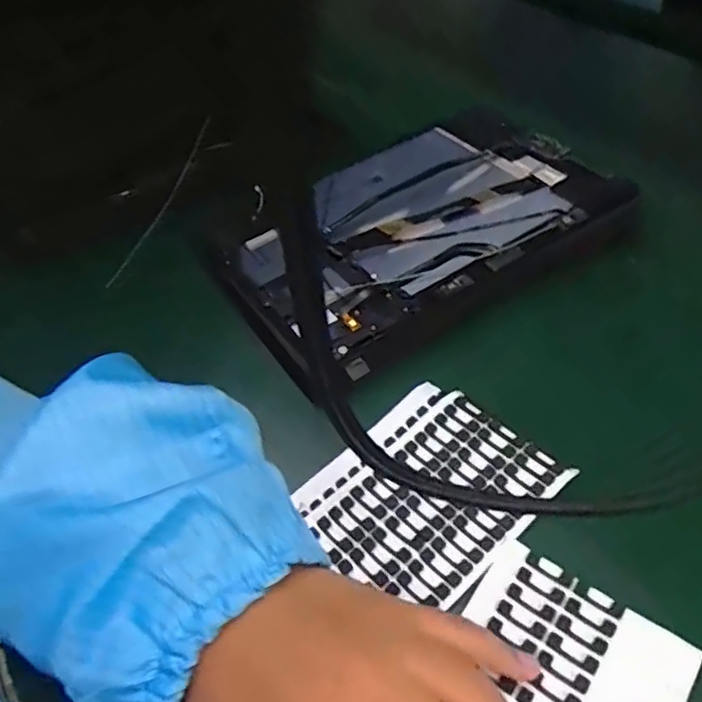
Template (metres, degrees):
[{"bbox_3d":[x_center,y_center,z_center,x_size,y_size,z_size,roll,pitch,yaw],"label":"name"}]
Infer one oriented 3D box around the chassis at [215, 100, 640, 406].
[{"bbox_3d":[0.043,-0.075,0.396,0.241,0.031,0.159,-30,52,-21],"label":"chassis"}]

